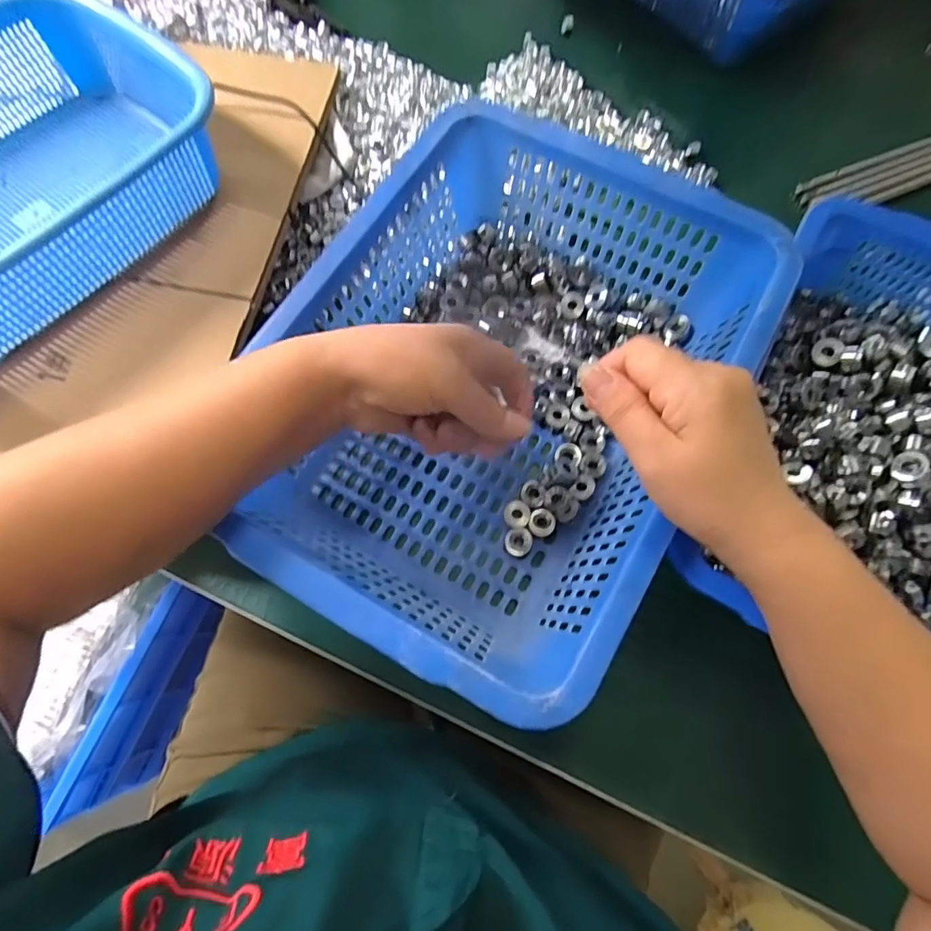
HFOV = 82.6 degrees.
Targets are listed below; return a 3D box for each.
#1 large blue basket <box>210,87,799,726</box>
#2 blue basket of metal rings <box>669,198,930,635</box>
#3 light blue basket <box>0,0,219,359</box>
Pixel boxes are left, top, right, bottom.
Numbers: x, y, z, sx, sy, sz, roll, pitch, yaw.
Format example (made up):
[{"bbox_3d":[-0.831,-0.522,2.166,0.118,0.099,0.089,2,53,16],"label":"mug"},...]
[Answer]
[{"bbox_3d":[0.025,-0.055,0.364,0.280,0.100,0.359,33,75,9],"label":"large blue basket"},{"bbox_3d":[0.290,-0.019,0.352,0.222,0.071,0.308,26,74,7],"label":"blue basket of metal rings"},{"bbox_3d":[-0.322,-0.197,0.375,0.207,0.090,0.275,39,76,10],"label":"light blue basket"}]

